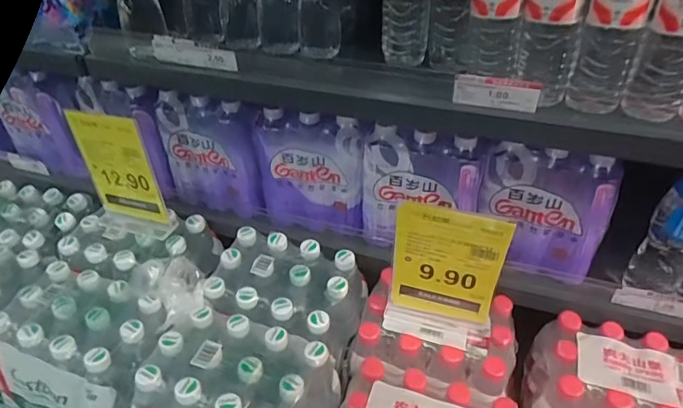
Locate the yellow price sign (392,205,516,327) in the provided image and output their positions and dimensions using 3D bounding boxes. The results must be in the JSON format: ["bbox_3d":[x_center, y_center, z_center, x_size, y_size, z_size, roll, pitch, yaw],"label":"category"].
[{"bbox_3d":[0.145,0.086,0.692,0.145,0.204,0.007,11,42,13],"label":"yellow price sign"}]

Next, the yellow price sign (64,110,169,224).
[{"bbox_3d":[-0.367,-0.059,0.822,0.133,0.192,0.012,7,38,18],"label":"yellow price sign"}]

